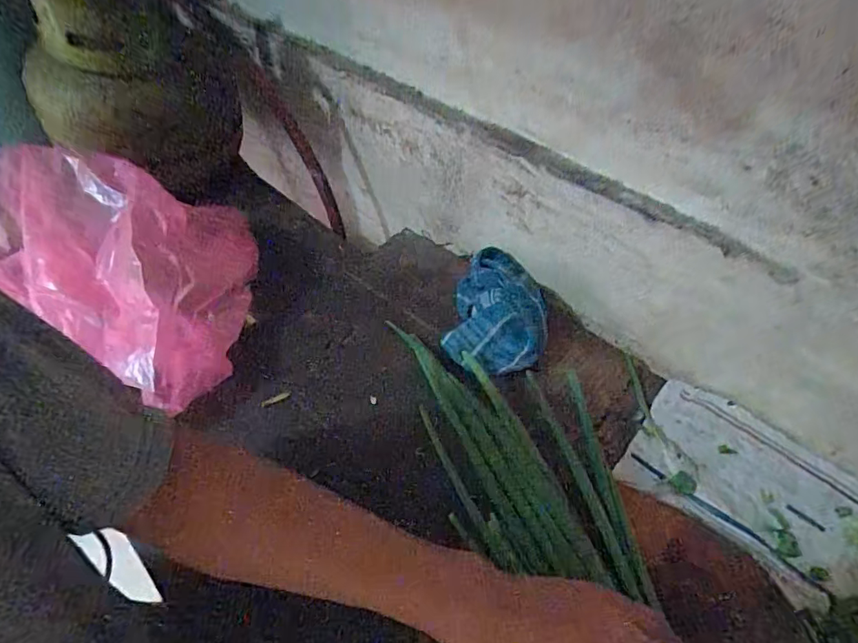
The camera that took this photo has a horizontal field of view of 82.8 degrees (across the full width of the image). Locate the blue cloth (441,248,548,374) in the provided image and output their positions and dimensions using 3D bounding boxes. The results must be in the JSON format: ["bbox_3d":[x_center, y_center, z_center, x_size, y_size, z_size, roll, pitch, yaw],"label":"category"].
[{"bbox_3d":[0.080,-0.018,0.548,0.105,0.037,0.143,11,49,9],"label":"blue cloth"}]

